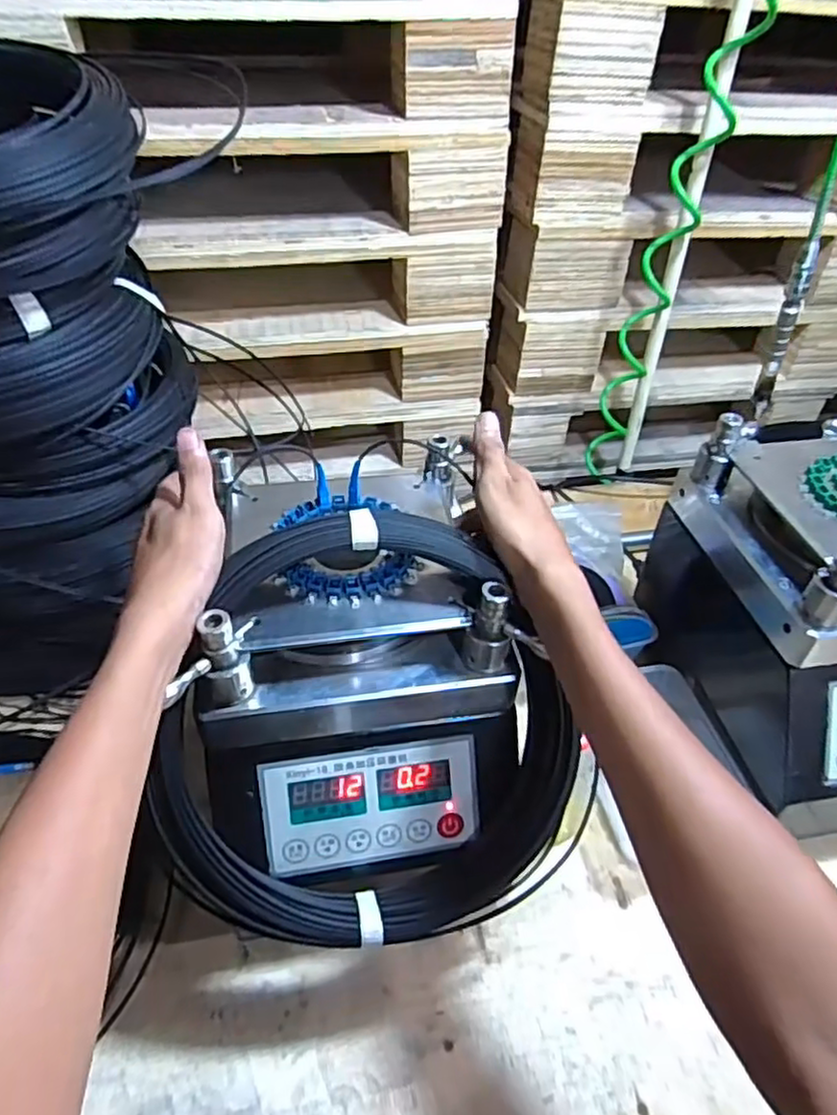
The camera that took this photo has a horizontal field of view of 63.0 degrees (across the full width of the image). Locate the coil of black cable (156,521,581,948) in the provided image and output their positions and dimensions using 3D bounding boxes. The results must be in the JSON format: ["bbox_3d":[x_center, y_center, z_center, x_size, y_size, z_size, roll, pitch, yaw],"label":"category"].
[{"bbox_3d":[-0.032,0.112,0.455,0.266,0.277,0.045,-4,3,-11],"label":"coil of black cable"}]

